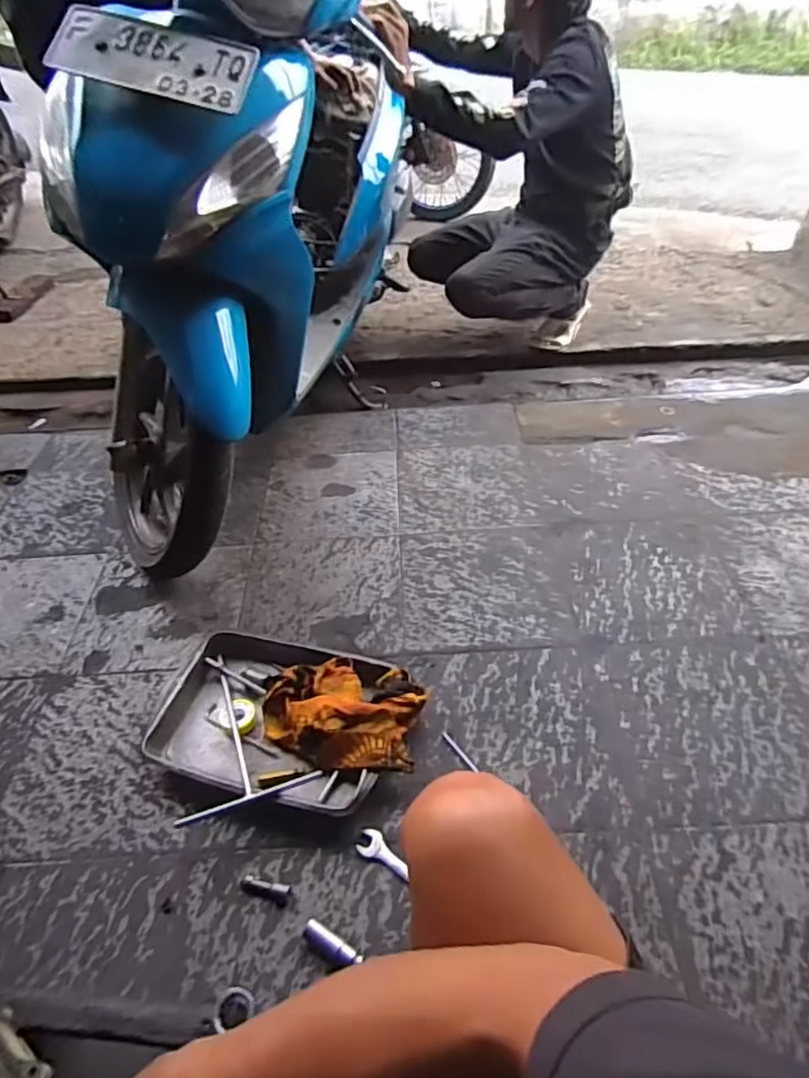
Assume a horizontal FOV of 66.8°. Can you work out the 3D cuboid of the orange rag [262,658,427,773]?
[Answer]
[{"bbox_3d":[-0.095,0.260,0.911,0.233,0.075,0.155,3,46,8],"label":"orange rag"}]

